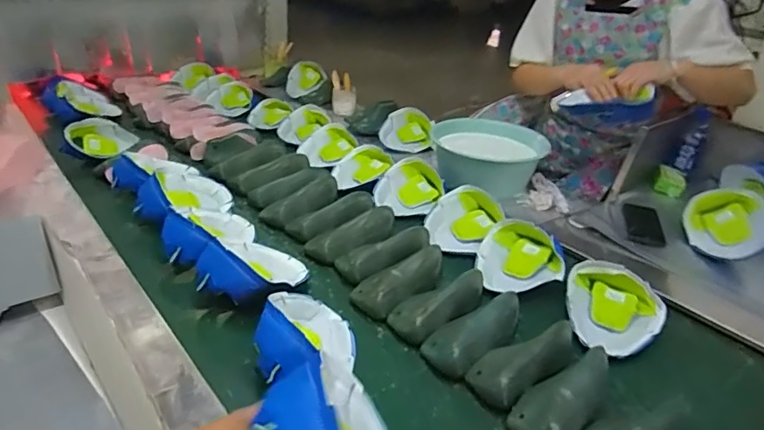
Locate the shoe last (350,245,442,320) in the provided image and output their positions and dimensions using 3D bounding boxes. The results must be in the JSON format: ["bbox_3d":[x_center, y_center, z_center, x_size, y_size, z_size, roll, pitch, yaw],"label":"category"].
[{"bbox_3d":[0.037,0.117,0.955,0.089,0.056,0.194,30,37,34],"label":"shoe last"}]

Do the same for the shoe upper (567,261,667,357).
[{"bbox_3d":[0.406,0.158,0.895,0.165,0.065,0.193,23,34,26],"label":"shoe upper"}]

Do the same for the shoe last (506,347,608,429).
[{"bbox_3d":[0.269,0.260,0.732,0.198,0.051,0.090,-30,42,-29],"label":"shoe last"}]

